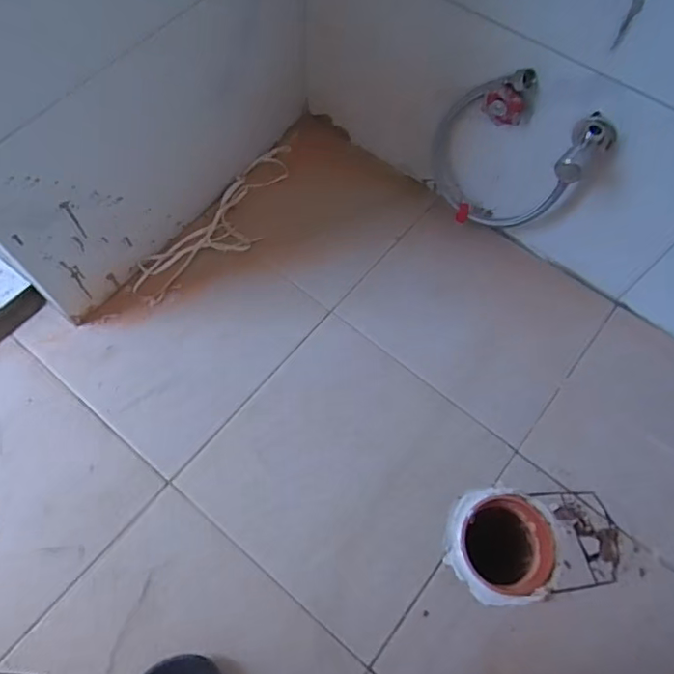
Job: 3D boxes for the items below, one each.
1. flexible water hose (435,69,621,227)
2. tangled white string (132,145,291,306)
[{"bbox_3d":[0.224,-0.223,0.704,0.084,0.245,0.197,-28,69,-16],"label":"flexible water hose"},{"bbox_3d":[-0.156,-0.169,0.781,0.088,0.016,0.324,34,67,13],"label":"tangled white string"}]

